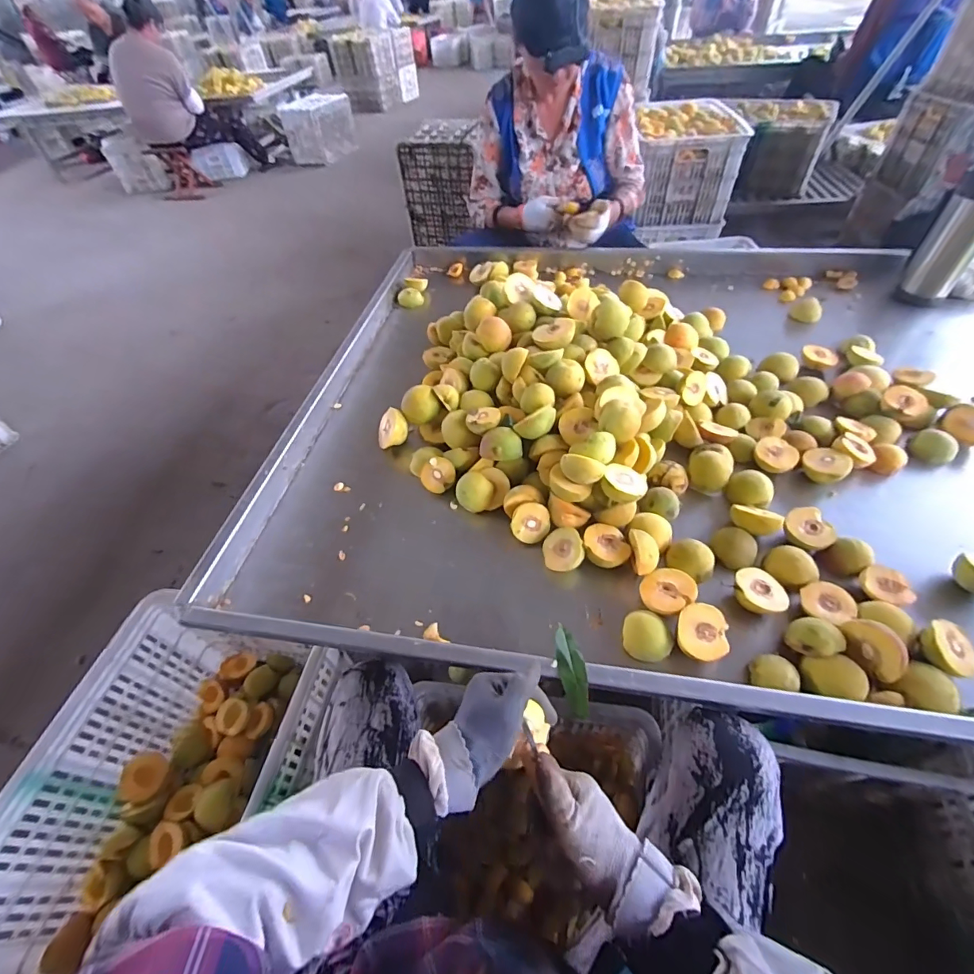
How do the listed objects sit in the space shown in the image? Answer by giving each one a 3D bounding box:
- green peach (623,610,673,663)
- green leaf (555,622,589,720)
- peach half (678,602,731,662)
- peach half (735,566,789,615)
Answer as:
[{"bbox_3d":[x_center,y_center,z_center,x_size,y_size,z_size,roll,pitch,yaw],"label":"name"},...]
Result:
[{"bbox_3d":[0.194,0.187,0.559,0.052,0.042,0.060,-36,57,-24],"label":"green peach"},{"bbox_3d":[0.094,0.200,0.503,0.028,0.012,0.100,-5,50,-1],"label":"green leaf"},{"bbox_3d":[0.258,0.180,0.552,0.058,0.044,0.067,7,51,9],"label":"peach half"},{"bbox_3d":[0.347,0.138,0.585,0.061,0.038,0.063,-27,54,-18],"label":"peach half"}]

